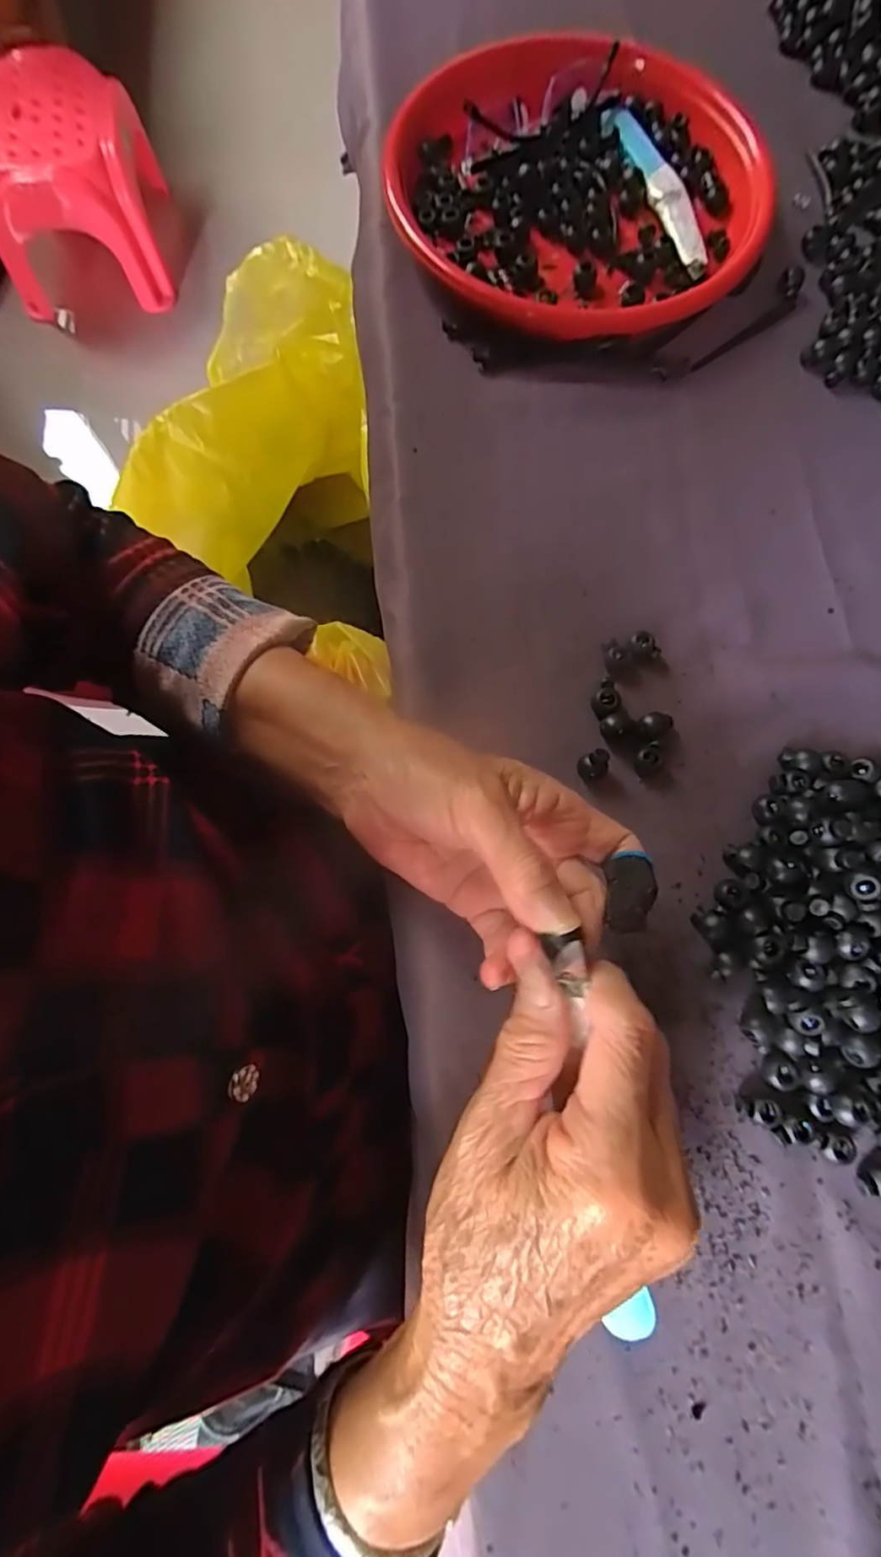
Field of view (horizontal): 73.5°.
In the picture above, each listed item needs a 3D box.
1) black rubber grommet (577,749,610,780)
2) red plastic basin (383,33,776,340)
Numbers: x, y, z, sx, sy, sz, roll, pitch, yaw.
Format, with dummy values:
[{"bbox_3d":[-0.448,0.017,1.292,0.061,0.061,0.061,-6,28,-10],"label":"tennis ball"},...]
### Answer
[{"bbox_3d":[0.082,-0.007,0.315,0.014,0.017,0.013,0,76,-2],"label":"black rubber grommet"},{"bbox_3d":[0.094,-0.408,0.399,0.244,0.048,0.244,0,76,-2],"label":"red plastic basin"}]

